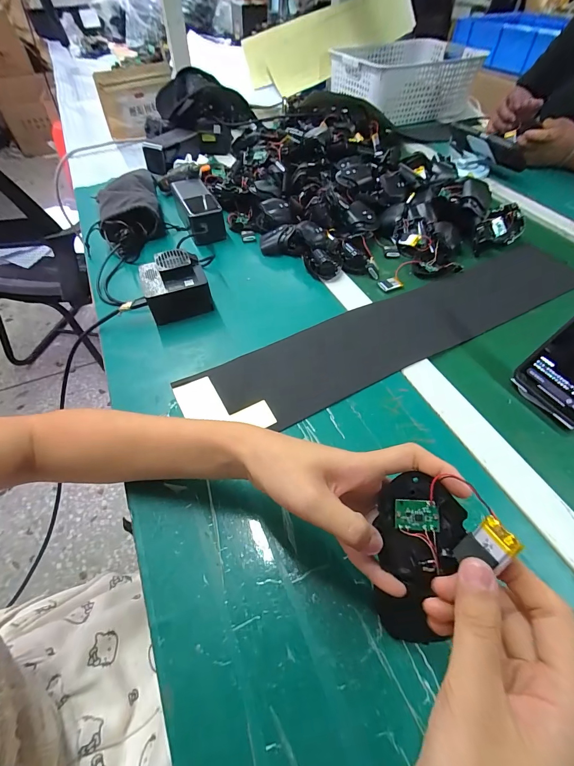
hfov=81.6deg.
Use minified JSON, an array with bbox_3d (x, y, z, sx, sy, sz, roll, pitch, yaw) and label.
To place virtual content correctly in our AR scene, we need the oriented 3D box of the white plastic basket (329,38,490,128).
[{"bbox_3d":[0.318,-0.829,0.921,0.341,0.122,0.265,-23,56,-16],"label":"white plastic basket"}]

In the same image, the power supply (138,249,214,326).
[{"bbox_3d":[-0.145,-0.126,0.433,0.078,0.062,0.067,-17,54,-11],"label":"power supply"}]

